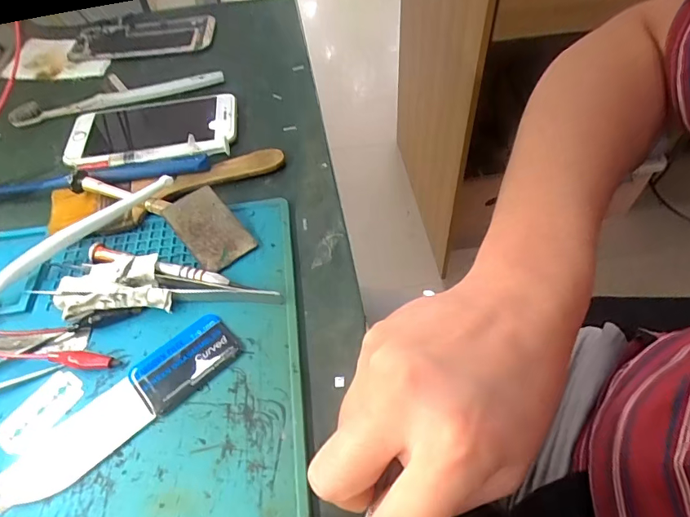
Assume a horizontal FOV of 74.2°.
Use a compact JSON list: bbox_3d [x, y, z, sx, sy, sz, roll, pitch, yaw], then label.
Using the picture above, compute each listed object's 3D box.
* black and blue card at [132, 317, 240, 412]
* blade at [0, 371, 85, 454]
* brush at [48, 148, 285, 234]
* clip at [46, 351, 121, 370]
[{"bbox_3d":[-0.086,0.054,0.246,0.053,0.004,0.035,-36,57,-22],"label":"black and blue card"},{"bbox_3d":[-0.157,0.078,0.235,0.024,0.004,0.042,25,57,22],"label":"blade"},{"bbox_3d":[-0.124,-0.048,0.324,0.164,0.012,0.050,-15,52,-8],"label":"brush"},{"bbox_3d":[-0.142,0.056,0.247,0.038,0.007,0.009,1,52,5],"label":"clip"}]

